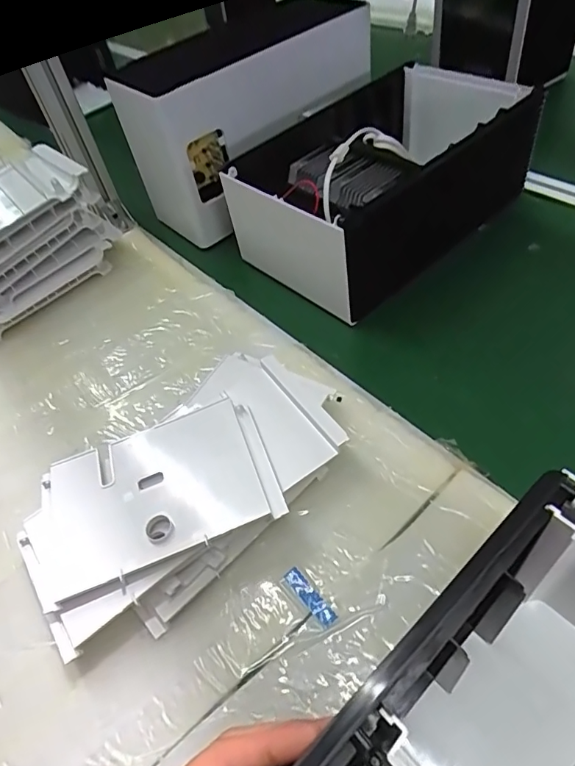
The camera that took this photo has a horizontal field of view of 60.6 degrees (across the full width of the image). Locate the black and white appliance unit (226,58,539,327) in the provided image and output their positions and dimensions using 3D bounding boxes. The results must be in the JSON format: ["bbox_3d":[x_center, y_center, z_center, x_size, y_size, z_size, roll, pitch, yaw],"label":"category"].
[{"bbox_3d":[0.142,-0.281,0.613,0.401,0.119,0.232,-41,57,-22],"label":"black and white appliance unit"}]

